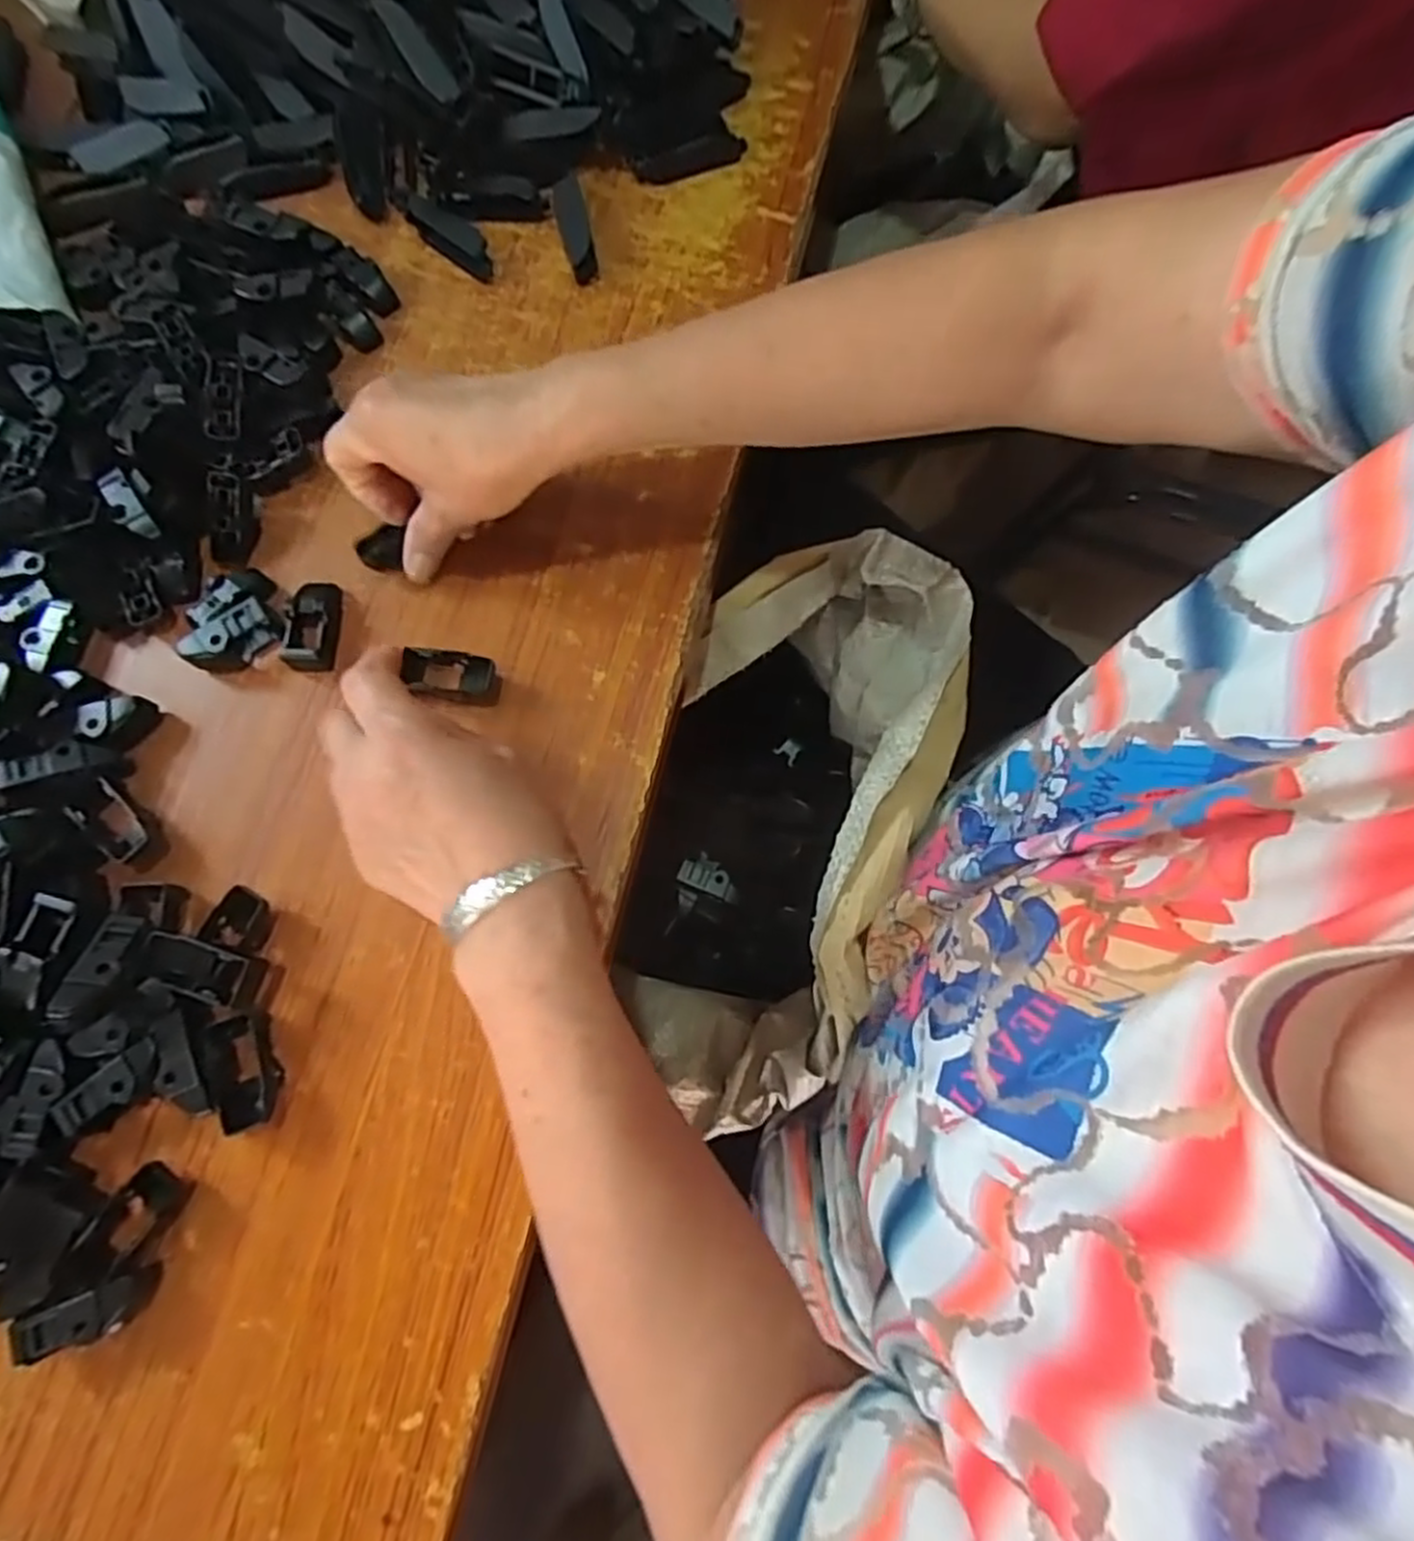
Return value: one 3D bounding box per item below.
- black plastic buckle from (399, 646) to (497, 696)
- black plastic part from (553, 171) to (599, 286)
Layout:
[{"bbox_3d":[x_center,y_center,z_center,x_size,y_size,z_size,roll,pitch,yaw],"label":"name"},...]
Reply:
[{"bbox_3d":[-0.134,-0.052,0.399,0.048,0.017,0.022,8,75,-5],"label":"black plastic buckle"},{"bbox_3d":[-0.083,-0.341,0.481,0.021,0.010,0.083,-12,75,-2],"label":"black plastic part"}]

